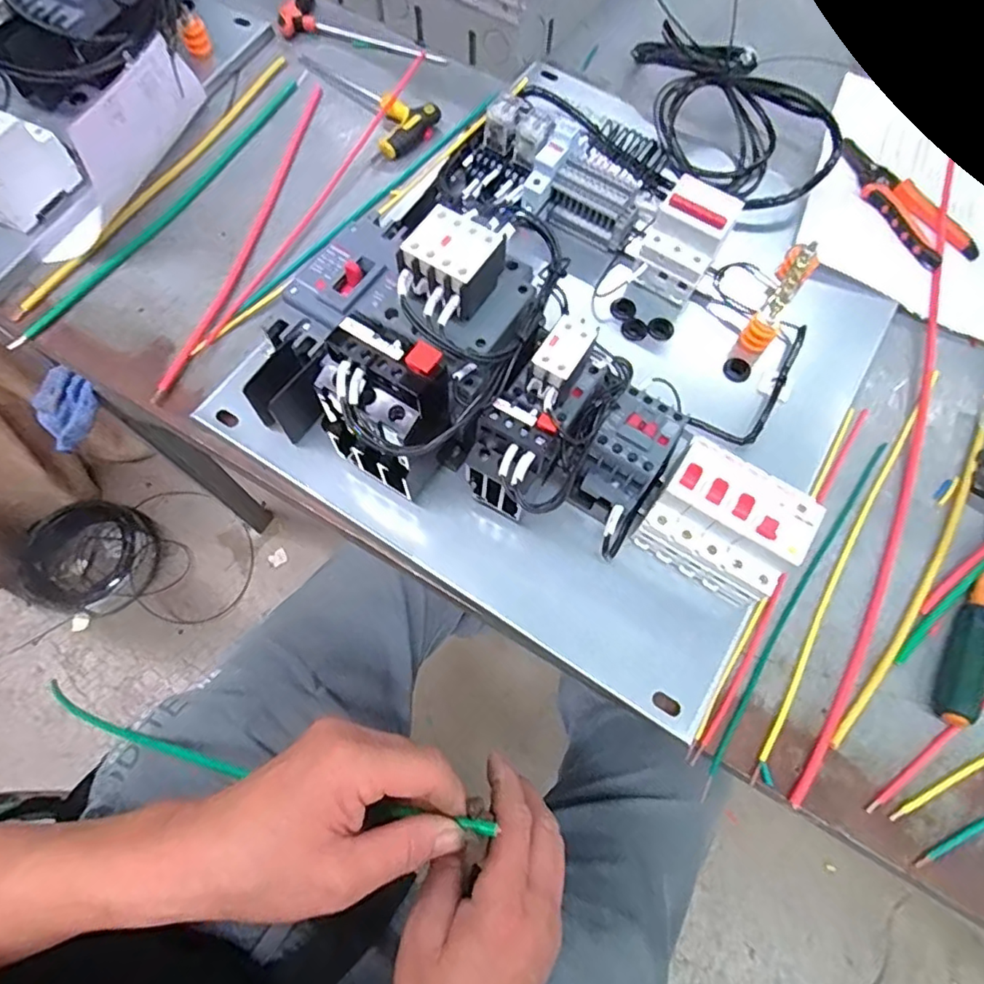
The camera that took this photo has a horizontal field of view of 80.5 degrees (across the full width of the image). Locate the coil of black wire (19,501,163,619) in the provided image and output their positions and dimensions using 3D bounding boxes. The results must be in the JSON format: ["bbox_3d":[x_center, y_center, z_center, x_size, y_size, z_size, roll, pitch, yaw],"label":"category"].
[{"bbox_3d":[-0.697,0.113,1.019,0.204,0.062,0.195,10,68,2],"label":"coil of black wire"}]

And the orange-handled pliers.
[{"bbox_3d":[0.386,-0.276,0.553,0.063,0.011,0.160,-23,71,-11],"label":"orange-handled pliers"}]

